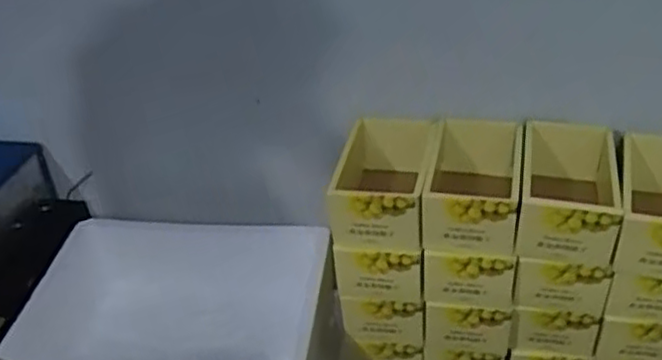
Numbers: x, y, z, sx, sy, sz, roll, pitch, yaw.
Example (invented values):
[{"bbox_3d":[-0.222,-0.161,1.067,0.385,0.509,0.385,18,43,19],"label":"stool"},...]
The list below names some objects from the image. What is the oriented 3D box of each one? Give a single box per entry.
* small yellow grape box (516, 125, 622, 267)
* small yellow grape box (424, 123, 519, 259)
[{"bbox_3d":[0.368,0.026,1.084,0.140,0.111,0.197,6,36,13],"label":"small yellow grape box"},{"bbox_3d":[0.230,0.012,1.122,0.135,0.113,0.220,5,36,12],"label":"small yellow grape box"}]

